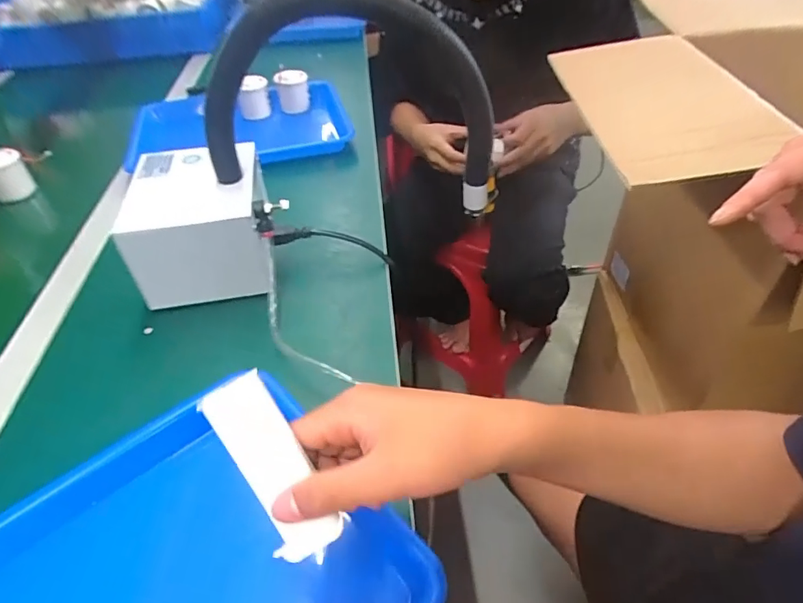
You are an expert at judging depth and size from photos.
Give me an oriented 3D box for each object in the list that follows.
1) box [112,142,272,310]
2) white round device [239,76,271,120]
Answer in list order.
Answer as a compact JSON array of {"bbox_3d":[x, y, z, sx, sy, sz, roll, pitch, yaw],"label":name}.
[{"bbox_3d":[-0.226,-0.090,0.564,0.141,0.093,0.171,-10,46,-8],"label":"box"},{"bbox_3d":[-0.272,-0.375,0.919,0.060,0.053,0.049,-15,47,-12],"label":"white round device"}]

